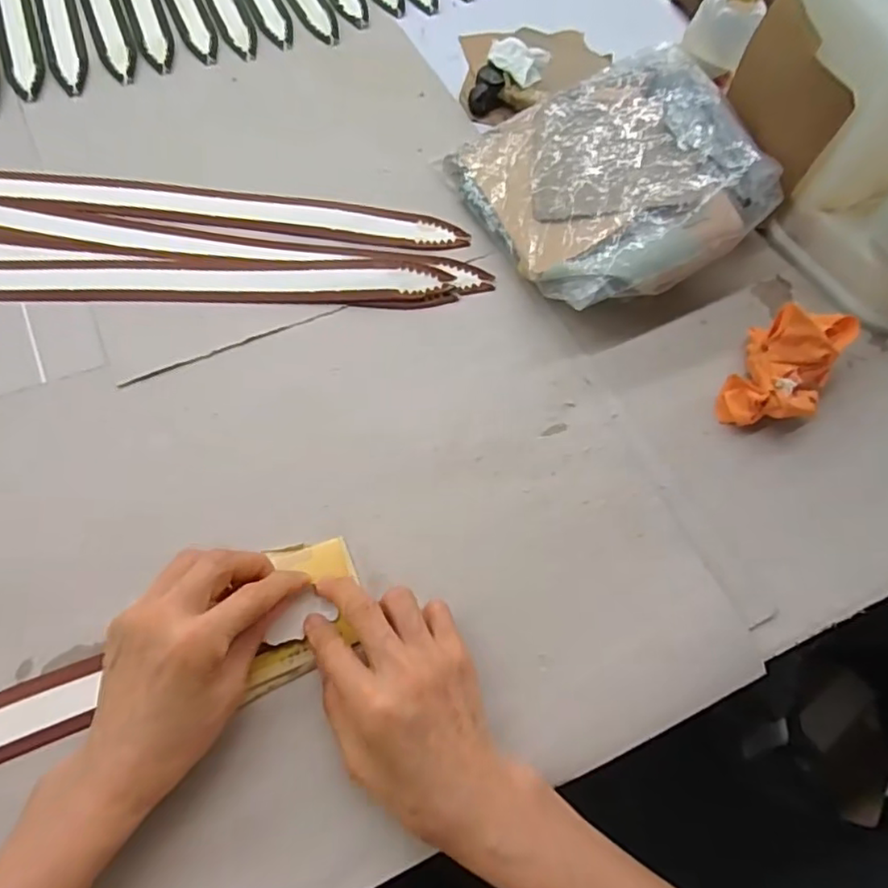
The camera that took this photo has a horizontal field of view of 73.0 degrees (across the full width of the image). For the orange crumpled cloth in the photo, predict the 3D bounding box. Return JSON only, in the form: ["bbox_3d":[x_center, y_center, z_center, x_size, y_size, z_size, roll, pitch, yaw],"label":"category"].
[{"bbox_3d":[0.248,-0.059,0.427,0.062,0.051,0.103,29,66,11],"label":"orange crumpled cloth"}]

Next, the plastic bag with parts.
[{"bbox_3d":[0.144,-0.222,0.499,0.227,0.063,0.225,-22,67,-13],"label":"plastic bag with parts"}]

